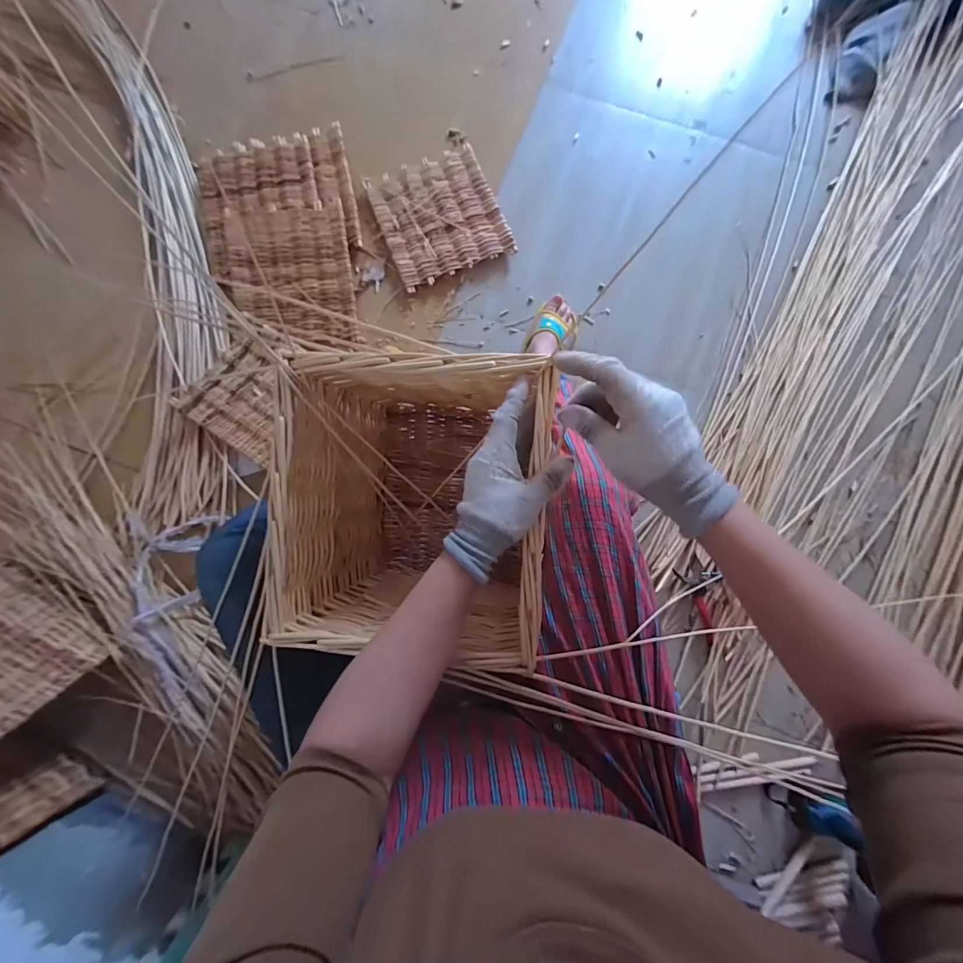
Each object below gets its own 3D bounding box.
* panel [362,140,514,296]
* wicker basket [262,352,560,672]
[{"bbox_3d":[-0.094,-0.589,0.896,0.254,0.013,0.273,-22,85,0],"label":"panel"},{"bbox_3d":[-0.074,0.029,0.534,0.275,0.313,0.314,5,86,2],"label":"wicker basket"}]

